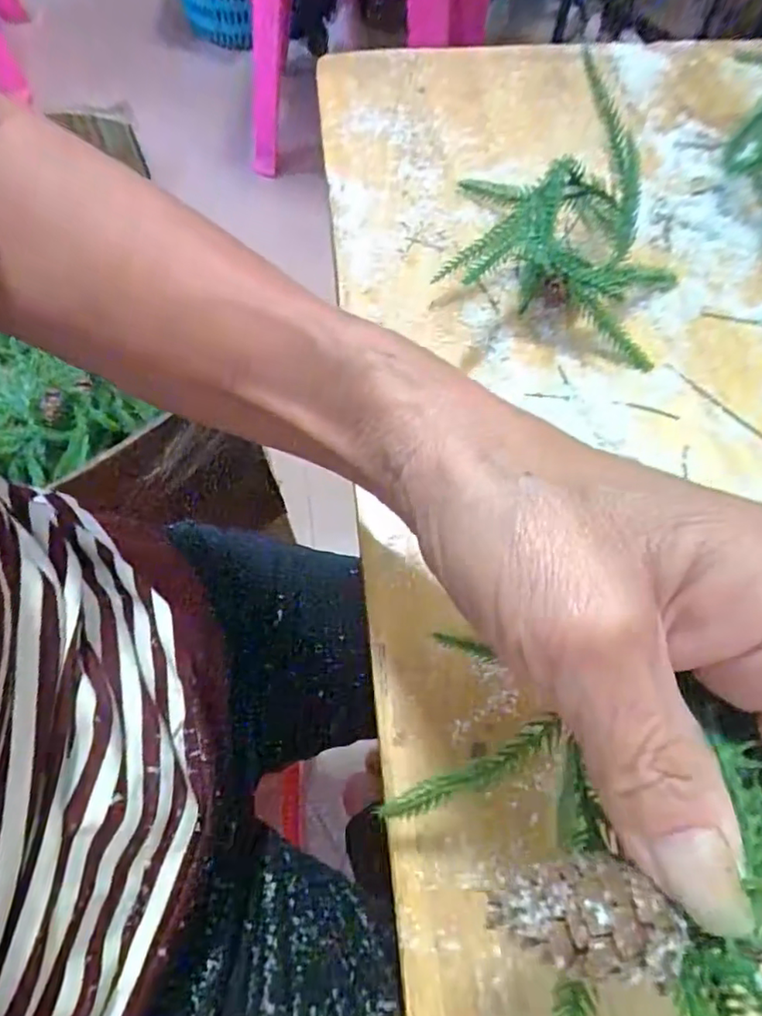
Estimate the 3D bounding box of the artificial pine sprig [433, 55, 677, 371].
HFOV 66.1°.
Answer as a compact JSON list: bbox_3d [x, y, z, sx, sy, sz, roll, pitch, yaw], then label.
[{"bbox_3d":[0.093,-0.145,0.290,0.121,0.059,0.107,18,65,7],"label":"artificial pine sprig"}]

